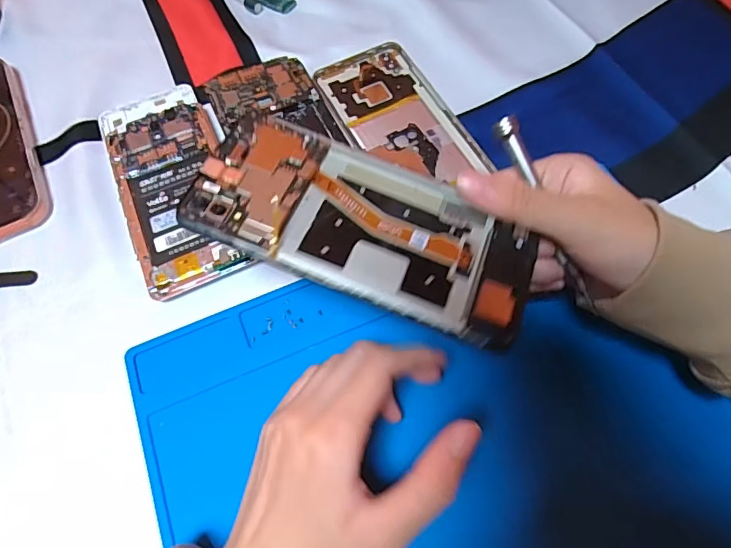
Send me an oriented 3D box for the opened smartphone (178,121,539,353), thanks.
[{"bbox_3d":[0.002,-0.023,0.214,0.144,0.012,0.070,23,68,3],"label":"opened smartphone"}]

